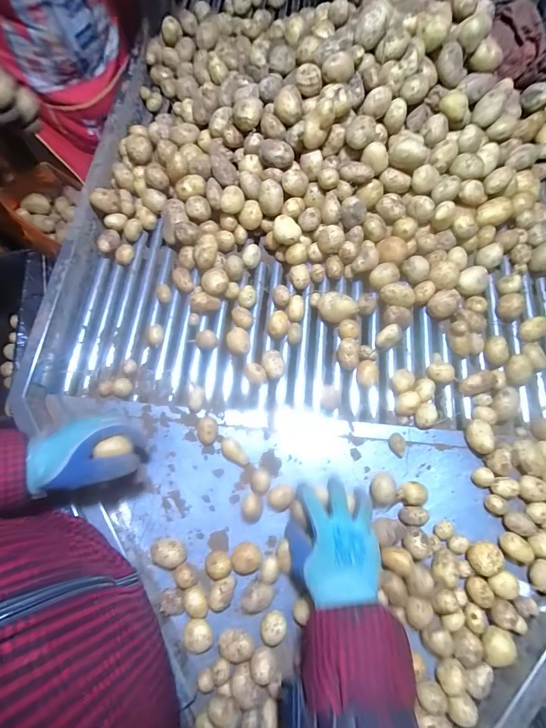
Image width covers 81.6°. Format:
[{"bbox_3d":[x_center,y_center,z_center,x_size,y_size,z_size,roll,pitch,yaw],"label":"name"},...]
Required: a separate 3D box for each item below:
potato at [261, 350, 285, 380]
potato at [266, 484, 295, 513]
[{"bbox_3d":[0.000,0.001,0.532,0.036,0.027,0.045,-15,71,-5],"label":"potato"},{"bbox_3d":[0.012,0.200,0.472,0.042,0.024,0.033,-38,74,-12],"label":"potato"}]

